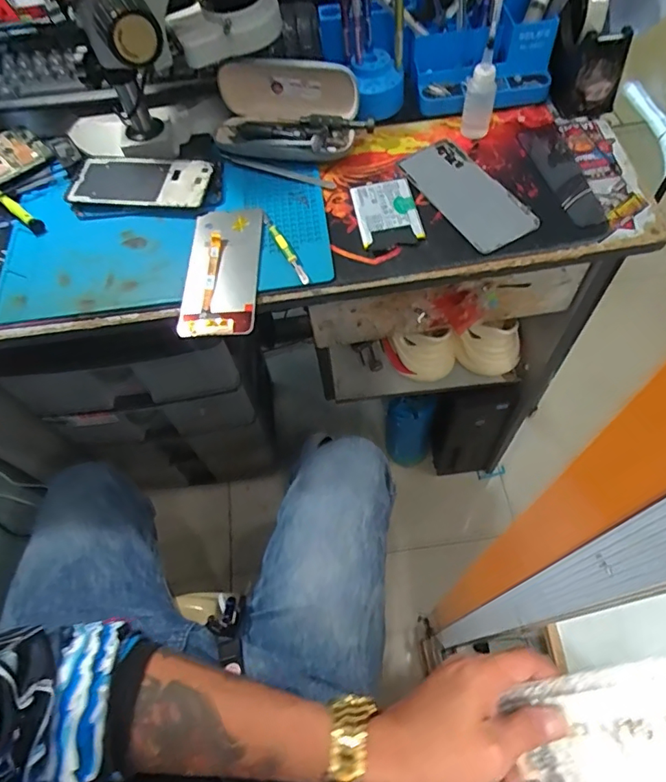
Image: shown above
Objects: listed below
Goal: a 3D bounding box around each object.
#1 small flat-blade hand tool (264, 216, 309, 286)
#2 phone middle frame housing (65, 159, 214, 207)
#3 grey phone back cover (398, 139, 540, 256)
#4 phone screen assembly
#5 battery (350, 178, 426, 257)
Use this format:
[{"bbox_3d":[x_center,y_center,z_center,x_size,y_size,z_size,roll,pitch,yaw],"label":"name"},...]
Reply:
[{"bbox_3d":[-0.047,-0.143,0.511,0.010,0.012,0.097,-25,63,-8],"label":"small flat-blade hand tool"},{"bbox_3d":[-0.211,-0.230,0.561,0.150,0.008,0.063,3,62,7],"label":"phone middle frame housing"},{"bbox_3d":[0.137,-0.207,0.538,0.071,0.005,0.161,-30,61,-7],"label":"grey phone back cover"},{"bbox_3d":[-0.110,-0.121,0.510,0.074,0.011,0.152,-2,61,2],"label":"phone screen assembly"},{"bbox_3d":[0.056,-0.182,0.528,0.061,0.005,0.092,-10,62,0],"label":"battery"}]

